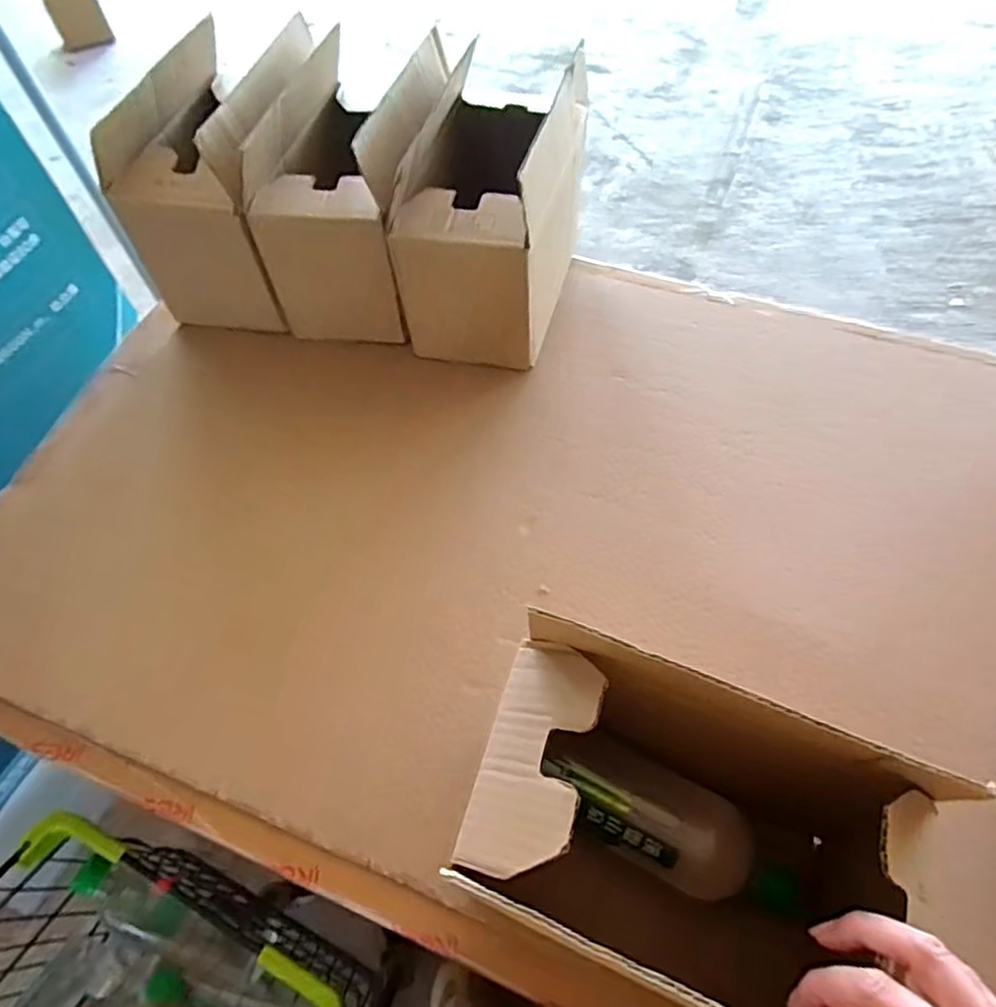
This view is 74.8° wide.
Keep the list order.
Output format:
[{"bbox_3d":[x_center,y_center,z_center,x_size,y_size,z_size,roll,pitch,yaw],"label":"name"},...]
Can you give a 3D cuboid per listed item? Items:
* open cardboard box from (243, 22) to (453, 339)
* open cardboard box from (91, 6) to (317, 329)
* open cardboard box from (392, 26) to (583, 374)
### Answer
[{"bbox_3d":[-0.139,-0.318,0.686,0.147,0.221,0.203,13,61,9],"label":"open cardboard box"},{"bbox_3d":[-0.268,-0.337,0.687,0.151,0.208,0.222,14,61,9],"label":"open cardboard box"},{"bbox_3d":[-0.008,-0.293,0.669,0.157,0.219,0.212,15,62,10],"label":"open cardboard box"}]

